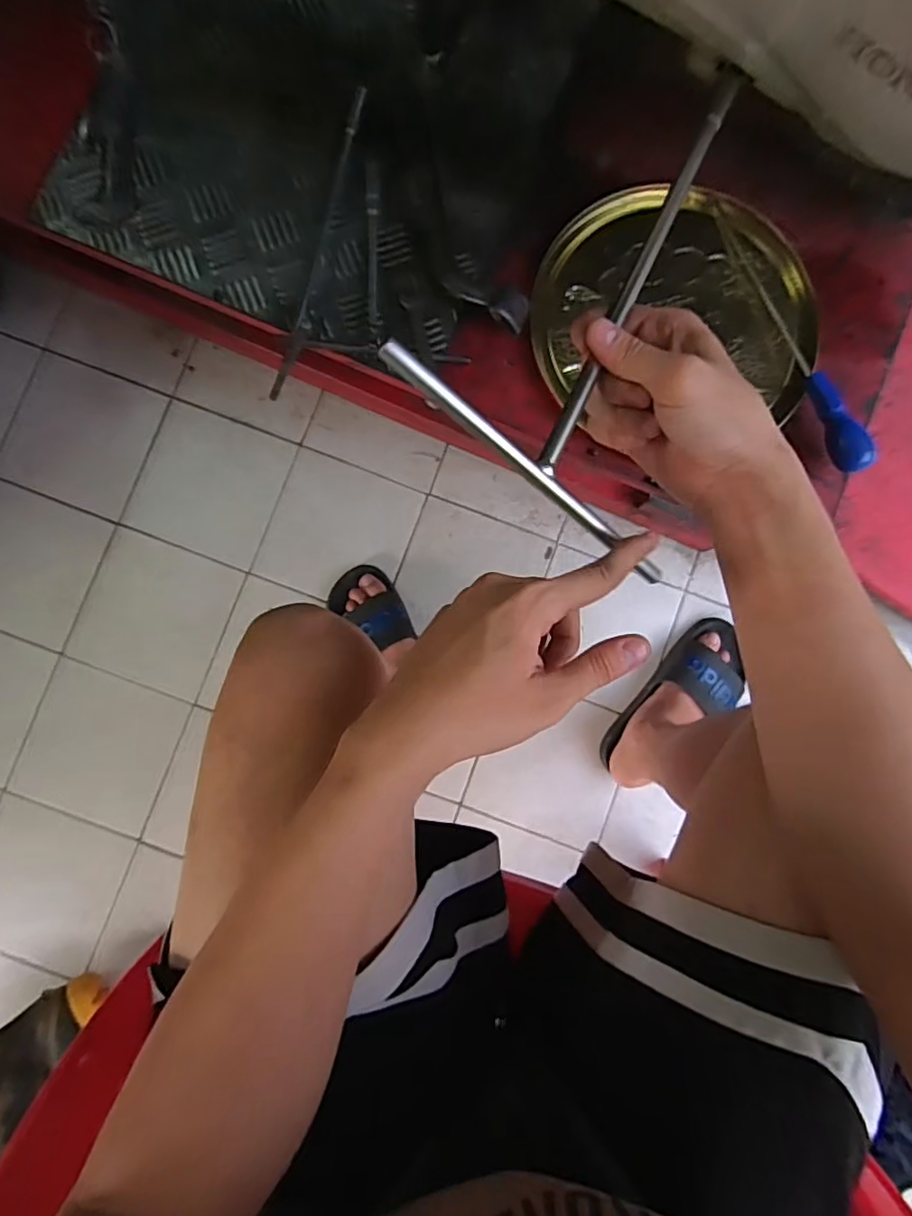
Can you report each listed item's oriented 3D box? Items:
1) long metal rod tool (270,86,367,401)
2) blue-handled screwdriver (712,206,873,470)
[{"bbox_3d":[-0.122,-0.337,0.555,0.016,0.009,0.312,13,85,0],"label":"long metal rod tool"},{"bbox_3d":[0.305,-0.252,0.547,0.024,0.036,0.279,-21,86,-3],"label":"blue-handled screwdriver"}]

